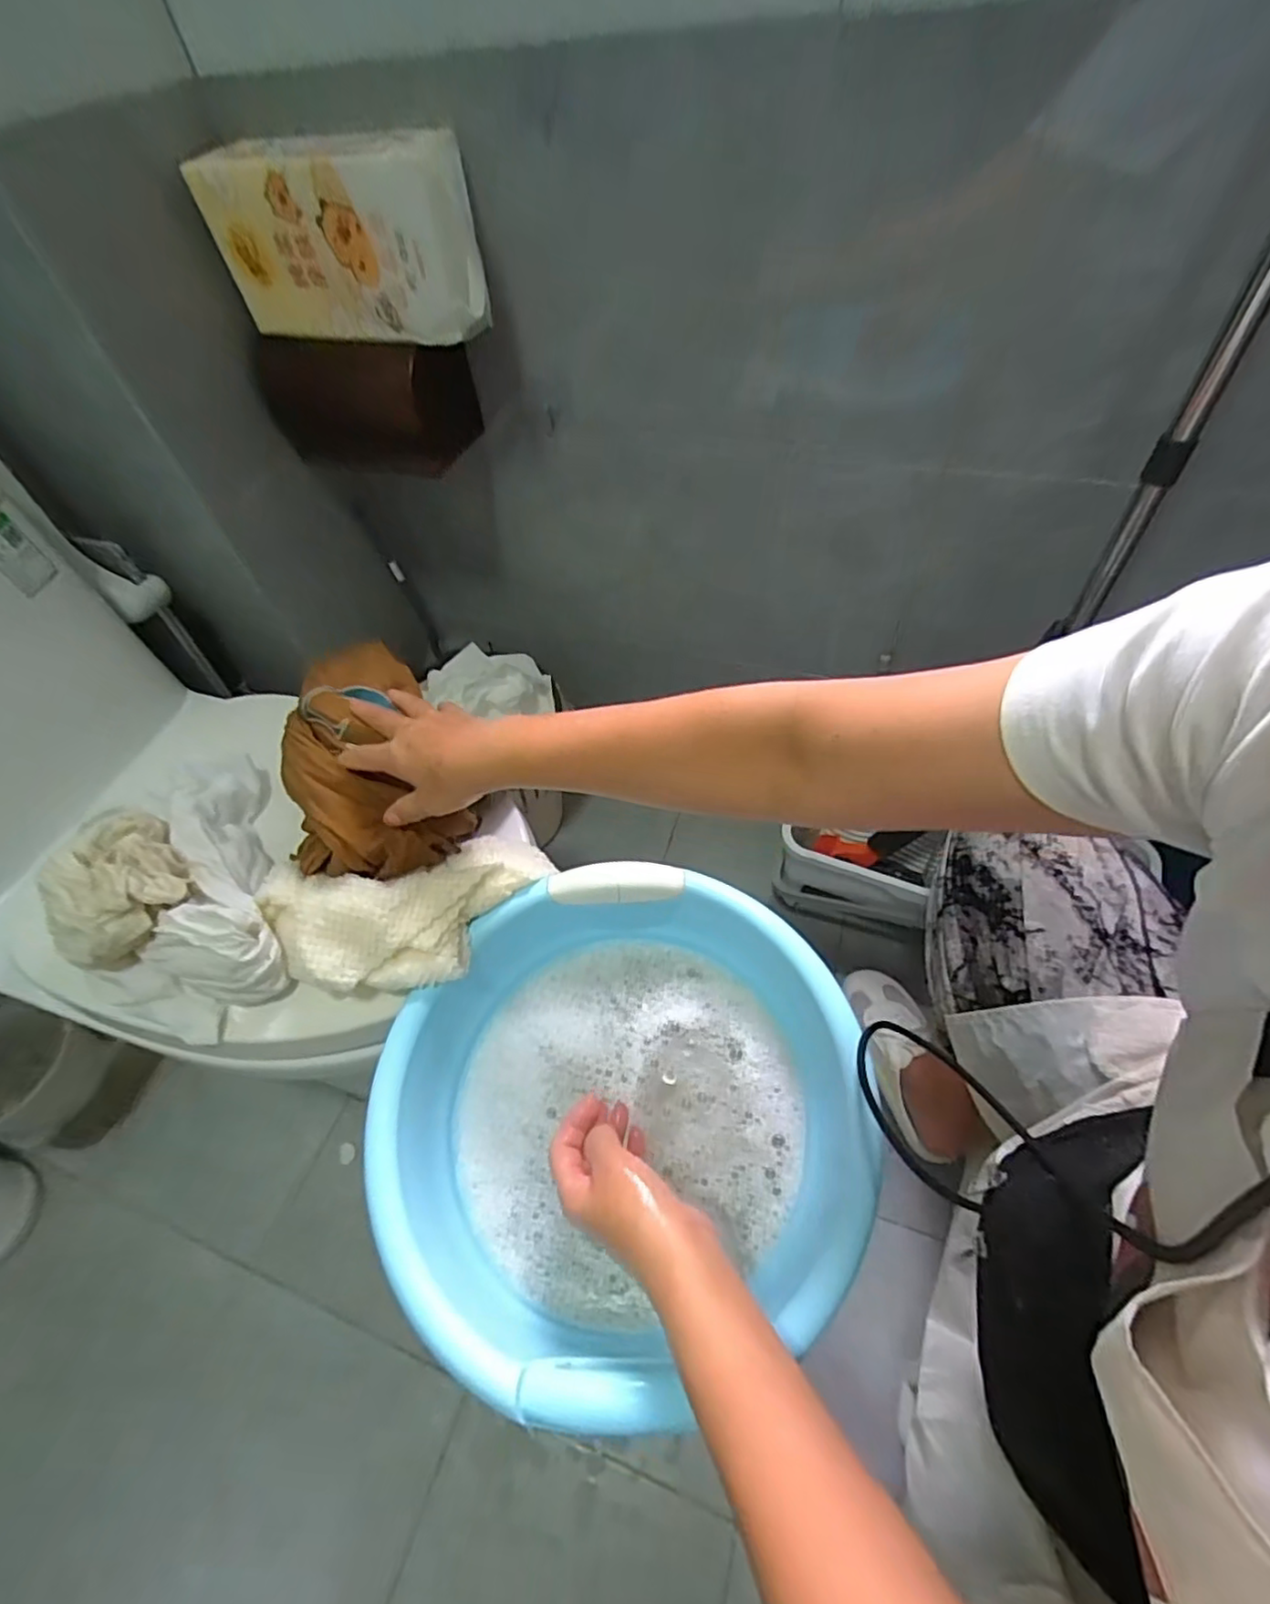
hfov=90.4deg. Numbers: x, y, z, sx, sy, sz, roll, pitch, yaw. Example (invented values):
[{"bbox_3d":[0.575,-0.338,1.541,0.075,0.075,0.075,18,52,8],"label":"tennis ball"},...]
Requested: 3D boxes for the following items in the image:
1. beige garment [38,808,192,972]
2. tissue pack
[{"bbox_3d":[-0.410,0.064,0.496,0.089,0.061,0.105,-32,58,-16],"label":"beige garment"},{"bbox_3d":[-0.272,-0.522,0.593,0.260,0.136,0.066,16,58,16],"label":"tissue pack"}]

